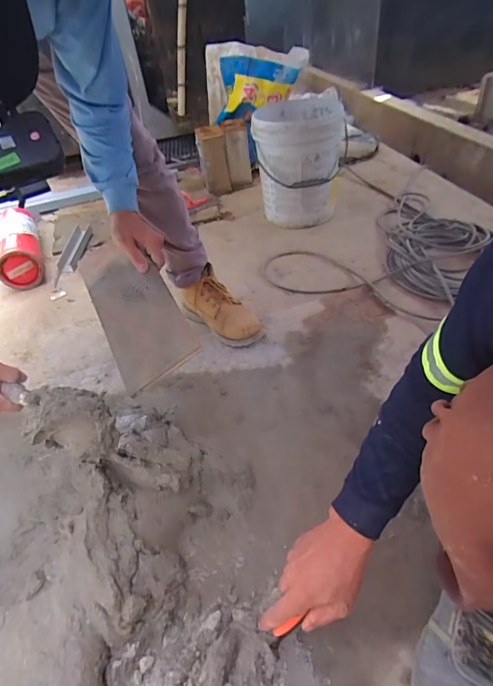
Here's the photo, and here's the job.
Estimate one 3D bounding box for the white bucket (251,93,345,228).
[{"bbox_3d":[0.185,-0.630,1.442,0.284,0.350,0.314,1,44,9],"label":"white bucket"}]

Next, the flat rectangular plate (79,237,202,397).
[{"bbox_3d":[-0.196,-0.075,0.686,0.125,0.012,0.348,-35,56,1],"label":"flat rectangular plate"}]

